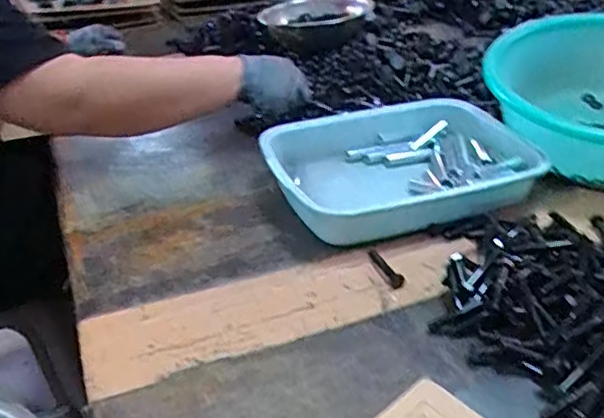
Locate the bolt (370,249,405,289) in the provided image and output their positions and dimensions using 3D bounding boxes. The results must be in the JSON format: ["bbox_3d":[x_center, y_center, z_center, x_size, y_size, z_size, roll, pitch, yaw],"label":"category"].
[{"bbox_3d":[0.088,0.062,0.651,0.014,0.009,0.060,-14,34,-18],"label":"bolt"}]

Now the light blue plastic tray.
[{"bbox_3d":[0.124,-0.055,0.787,0.315,0.062,0.239,-11,33,-13],"label":"light blue plastic tray"}]

